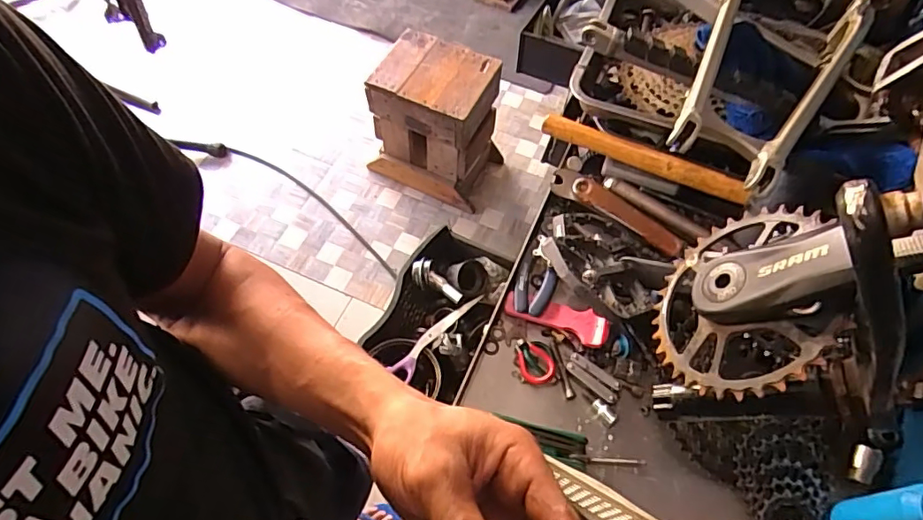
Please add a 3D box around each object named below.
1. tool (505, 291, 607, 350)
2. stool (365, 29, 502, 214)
[{"bbox_3d":[0.108,0.067,0.610,0.117,0.017,0.039,13,61,5],"label":"tool"},{"bbox_3d":[-0.075,-0.416,1.630,0.349,0.402,0.253,21,62,9],"label":"stool"}]

